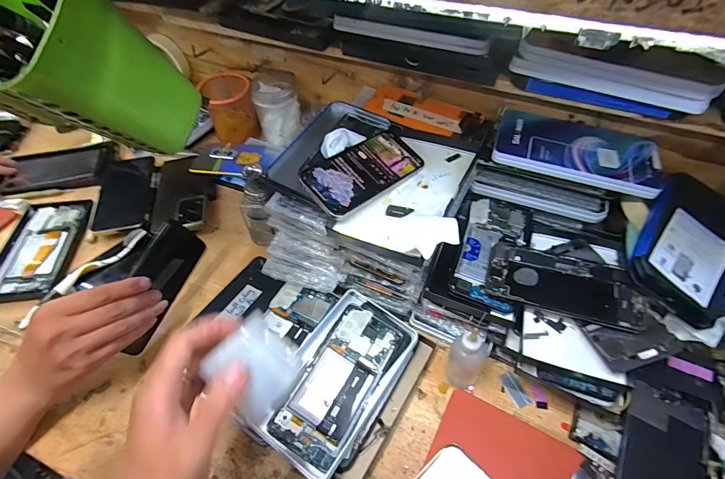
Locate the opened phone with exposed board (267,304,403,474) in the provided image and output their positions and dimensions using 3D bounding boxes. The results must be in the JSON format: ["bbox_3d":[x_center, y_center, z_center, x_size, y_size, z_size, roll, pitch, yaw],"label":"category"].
[{"bbox_3d":[-0.023,0.147,0.396,0.071,0.006,0.160,30,57,10],"label":"opened phone with exposed board"}]

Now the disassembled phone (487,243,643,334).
[{"bbox_3d":[0.222,0.048,0.418,0.153,0.006,0.075,12,57,19],"label":"disassembled phone"}]

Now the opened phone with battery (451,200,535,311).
[{"bbox_3d":[0.161,0.010,0.462,0.074,0.010,0.158,17,55,14],"label":"opened phone with battery"}]

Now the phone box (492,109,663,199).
[{"bbox_3d":[0.260,-0.111,0.458,0.183,0.017,0.106,16,55,13],"label":"phone box"}]

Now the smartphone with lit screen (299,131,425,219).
[{"bbox_3d":[0.000,-0.081,0.437,0.143,0.012,0.074,-35,74,-29],"label":"smartphone with lit screen"}]

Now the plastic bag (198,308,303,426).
[{"bbox_3d":[-0.076,0.092,0.272,0.058,0.009,0.058,47,56,-9],"label":"plastic bag"}]

